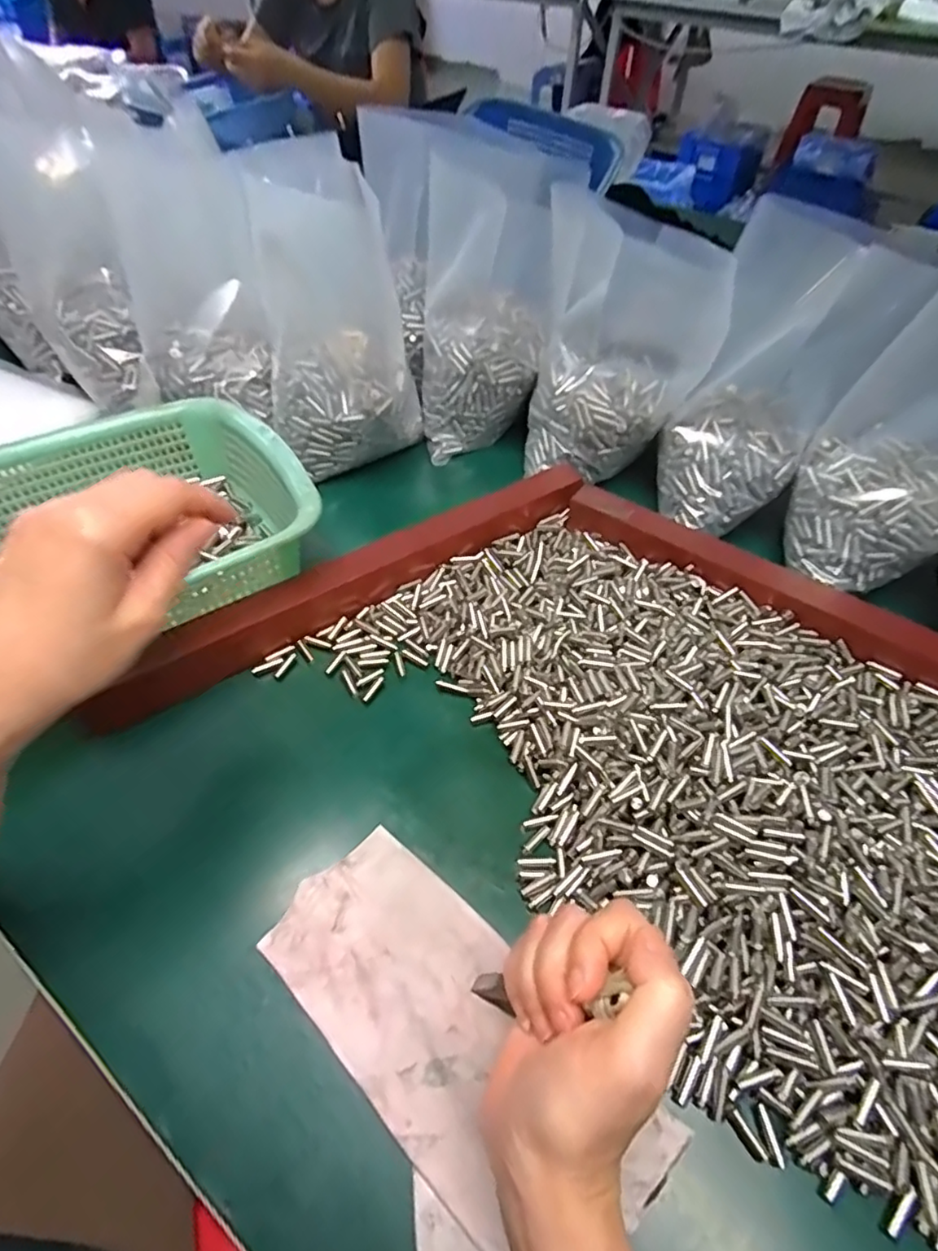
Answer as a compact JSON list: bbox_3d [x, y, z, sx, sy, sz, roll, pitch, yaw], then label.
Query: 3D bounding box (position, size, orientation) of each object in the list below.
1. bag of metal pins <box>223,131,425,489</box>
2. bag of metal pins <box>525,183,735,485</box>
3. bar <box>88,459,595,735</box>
[{"bbox_3d":[-0.111,-0.250,0.496,0.124,0.206,0.115,-7,53,-6],"label":"bag of metal pins"},{"bbox_3d":[0.118,-0.218,0.474,0.122,0.180,0.083,3,52,2],"label":"bag of metal pins"},{"bbox_3d":[-0.074,-0.038,0.431,0.386,0.035,0.033,-29,58,-21],"label":"bar"}]

